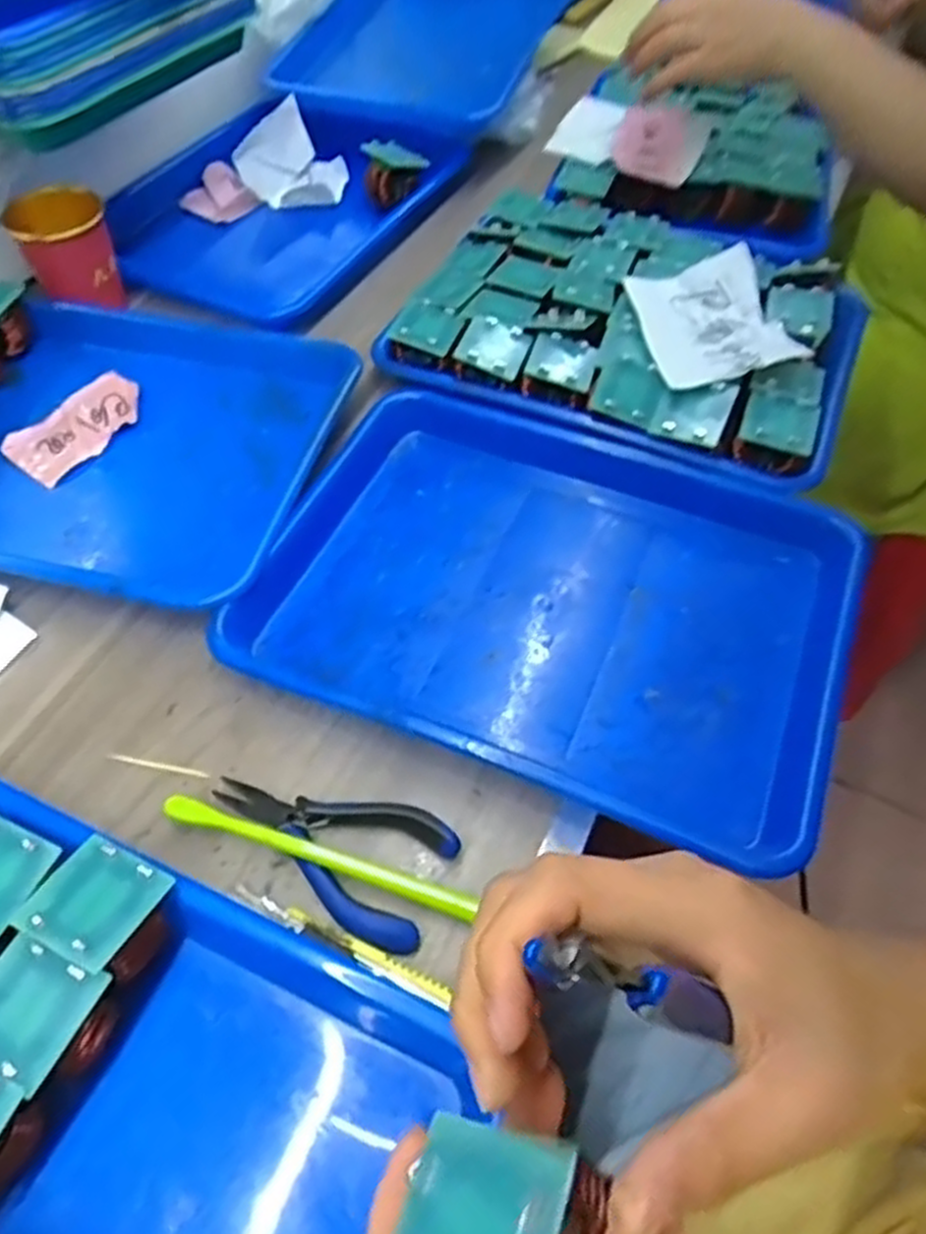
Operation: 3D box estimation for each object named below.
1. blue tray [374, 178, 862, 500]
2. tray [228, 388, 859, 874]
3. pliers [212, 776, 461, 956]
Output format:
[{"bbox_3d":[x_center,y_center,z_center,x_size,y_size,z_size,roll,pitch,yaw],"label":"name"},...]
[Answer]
[{"bbox_3d":[0.129,-0.225,0.591,0.321,0.055,0.259,22,58,14],"label":"blue tray"},{"bbox_3d":[0.050,-0.020,0.459,0.326,0.043,0.252,21,57,14],"label":"tray"},{"bbox_3d":[-0.068,0.110,0.380,0.121,0.019,0.063,20,57,13],"label":"pliers"}]

